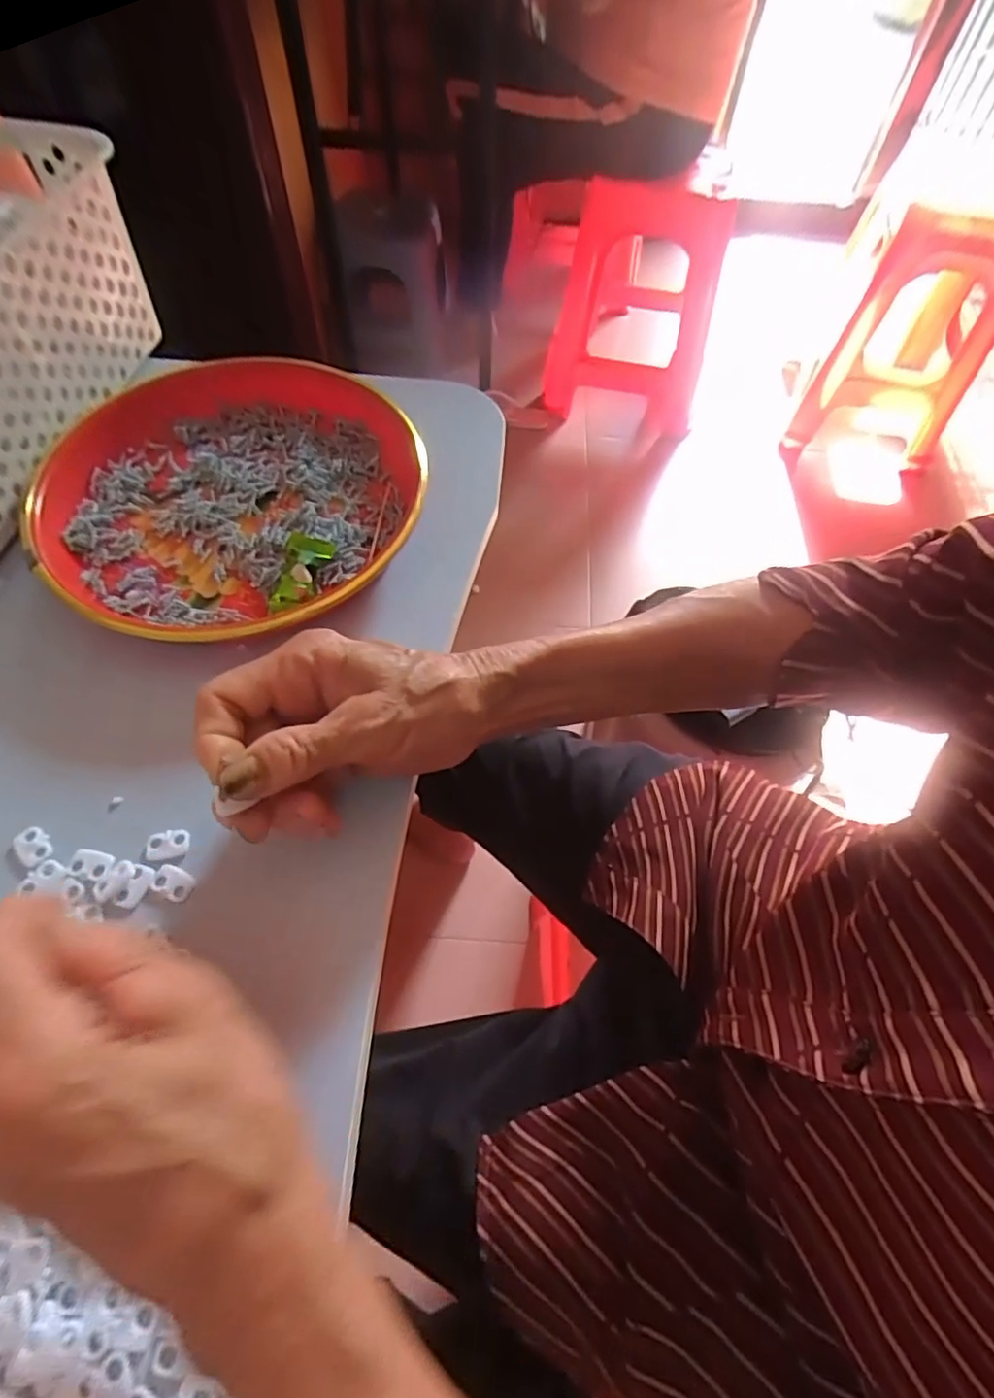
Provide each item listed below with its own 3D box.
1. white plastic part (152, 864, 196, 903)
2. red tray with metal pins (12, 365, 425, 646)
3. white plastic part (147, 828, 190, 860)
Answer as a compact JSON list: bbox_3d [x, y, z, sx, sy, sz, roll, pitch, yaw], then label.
[{"bbox_3d":[-0.140,0.079,0.262,0.019,0.004,0.012,24,62,12],"label":"white plastic part"},{"bbox_3d":[-0.159,-0.122,0.358,0.204,0.035,0.208,28,63,14],"label":"red tray with metal pins"},{"bbox_3d":[-0.147,0.064,0.271,0.019,0.004,0.013,-9,61,-7],"label":"white plastic part"}]

